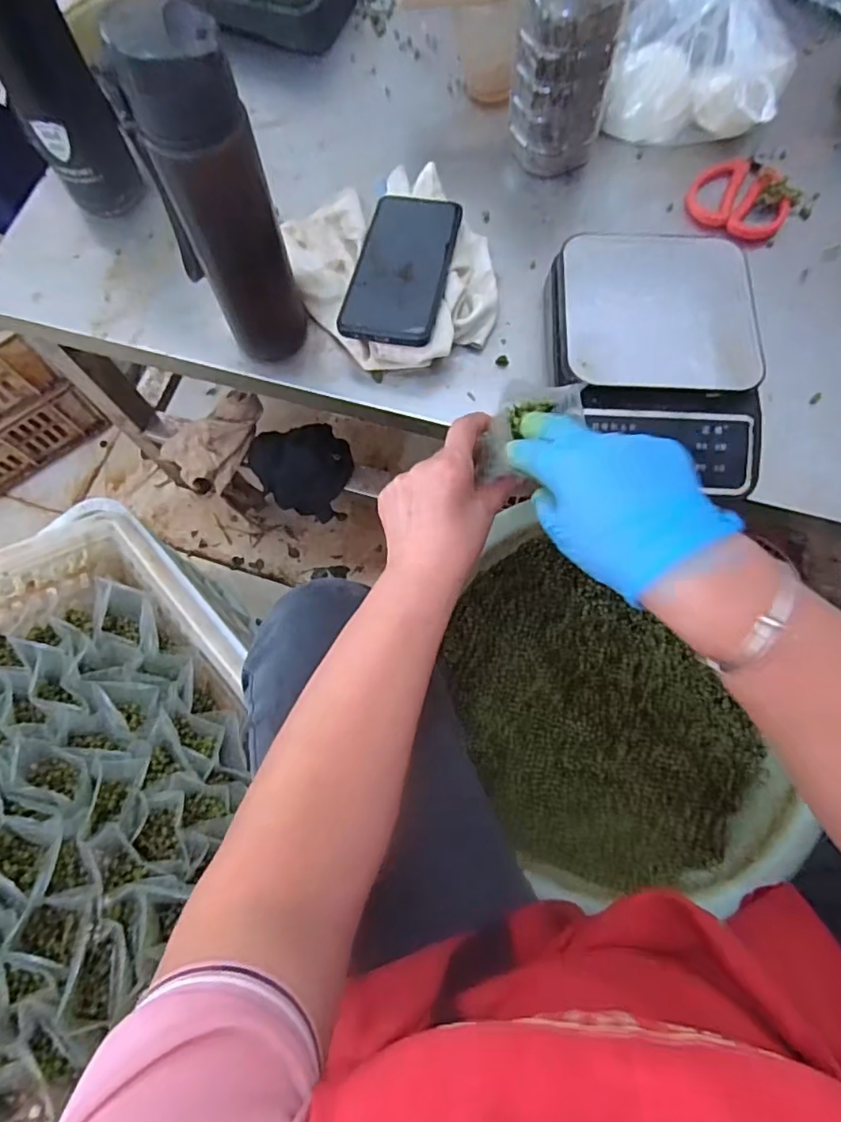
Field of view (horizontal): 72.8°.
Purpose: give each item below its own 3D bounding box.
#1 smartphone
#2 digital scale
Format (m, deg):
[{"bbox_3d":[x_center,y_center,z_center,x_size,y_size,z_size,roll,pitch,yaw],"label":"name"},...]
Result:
[{"bbox_3d":[-0.014,-0.253,0.489,0.076,0.010,0.170,10,64,3],"label":"smartphone"},{"bbox_3d":[0.180,-0.155,0.449,0.152,0.058,0.202,1,72,1],"label":"digital scale"}]

